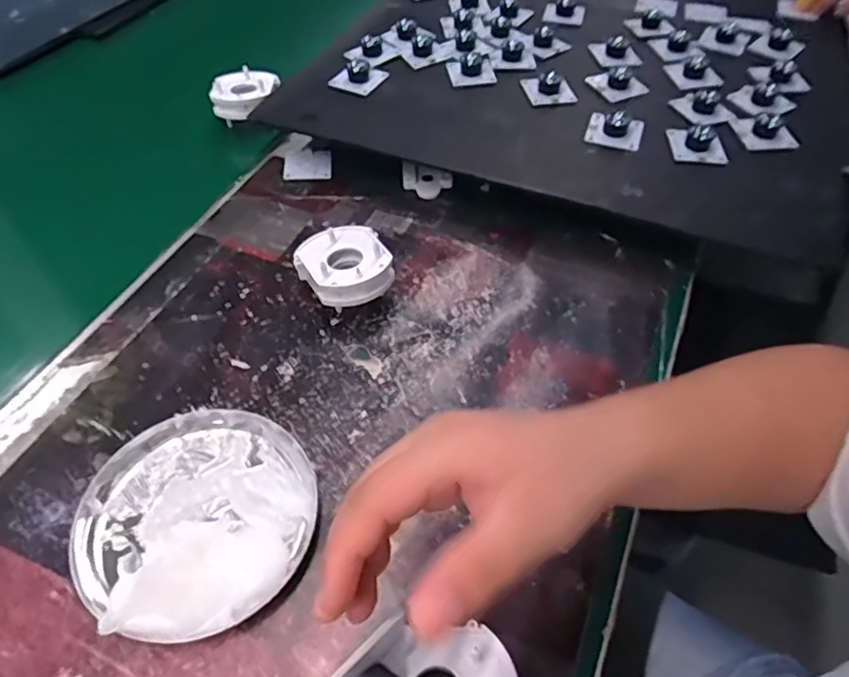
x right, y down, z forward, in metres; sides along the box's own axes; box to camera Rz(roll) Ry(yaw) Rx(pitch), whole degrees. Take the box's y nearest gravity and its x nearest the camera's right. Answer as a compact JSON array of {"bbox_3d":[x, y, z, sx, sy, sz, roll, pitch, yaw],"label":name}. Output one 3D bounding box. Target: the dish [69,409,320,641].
[{"bbox_3d":[-0.127,0.095,0.331,0.126,0.026,0.126,0,50,0],"label":"dish"}]

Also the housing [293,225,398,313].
[{"bbox_3d":[-0.058,-0.049,0.438,0.062,0.040,0.071,-17,53,-14],"label":"housing"}]

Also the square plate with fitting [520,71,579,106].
[{"bbox_3d":[0.117,-0.235,0.553,0.042,0.020,0.046,-11,52,-10],"label":"square plate with fitting"}]

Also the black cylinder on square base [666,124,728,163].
[{"bbox_3d":[0.226,-0.165,0.498,0.038,0.018,0.045,-4,52,-4],"label":"black cylinder on square base"}]

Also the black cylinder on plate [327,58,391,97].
[{"bbox_3d":[-0.062,-0.252,0.566,0.043,0.015,0.045,24,55,18],"label":"black cylinder on plate"}]

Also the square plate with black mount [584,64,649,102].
[{"bbox_3d":[0.180,-0.241,0.559,0.034,0.019,0.046,-21,55,-17],"label":"square plate with black mount"}]

